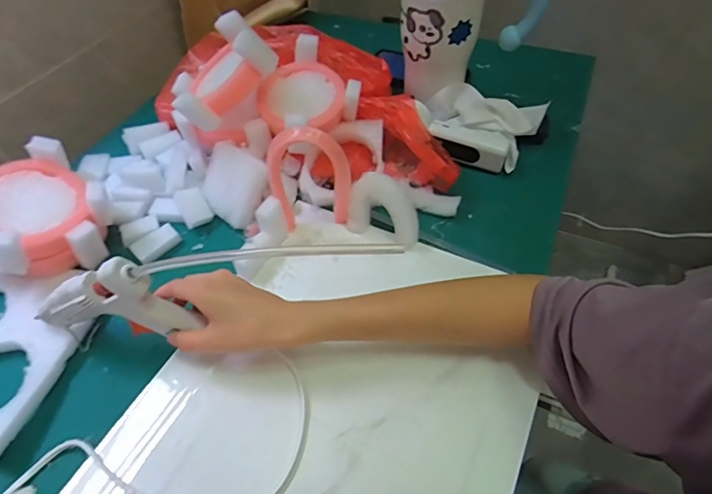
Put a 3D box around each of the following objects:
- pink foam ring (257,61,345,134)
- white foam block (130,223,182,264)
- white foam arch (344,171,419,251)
[{"bbox_3d":[-0.062,-0.172,0.533,0.096,0.018,0.083,-9,77,-10],"label":"pink foam ring"},{"bbox_3d":[-0.216,-0.003,0.507,0.048,0.011,0.032,-37,57,-25],"label":"white foam block"},{"bbox_3d":[0.028,-0.037,0.487,0.079,0.070,0.030,23,55,21],"label":"white foam arch"}]

